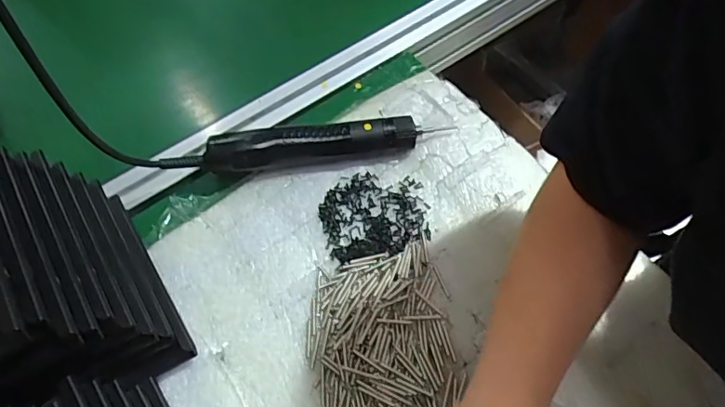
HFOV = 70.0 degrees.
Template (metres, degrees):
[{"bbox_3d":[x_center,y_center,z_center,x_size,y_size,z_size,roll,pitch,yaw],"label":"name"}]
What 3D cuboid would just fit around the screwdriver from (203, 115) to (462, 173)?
[{"bbox_3d":[-0.034,-0.057,0.494,0.226,0.030,0.035,-7,62,-3],"label":"screwdriver"}]

